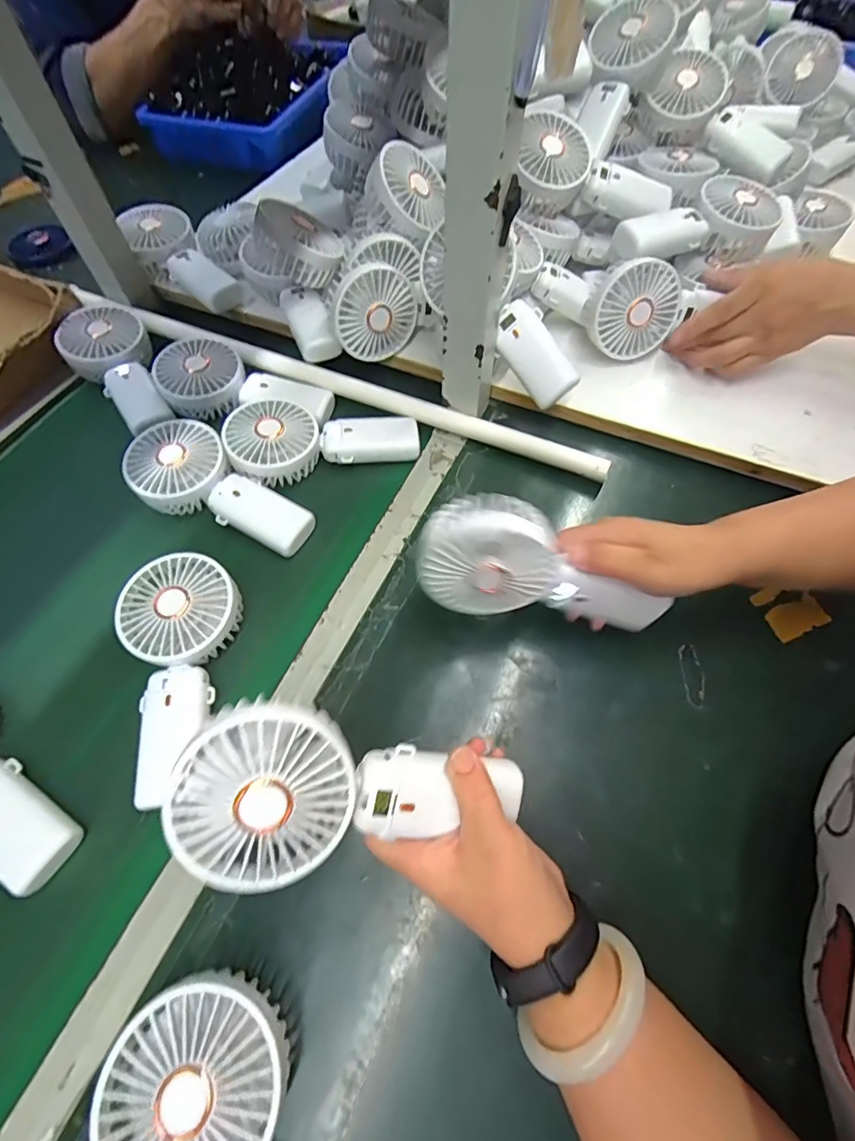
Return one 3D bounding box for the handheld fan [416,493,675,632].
[{"bbox_3d":[0.086,-0.004,0.348,0.186,0.084,0.042,6,40,-8],"label":"handheld fan"}]

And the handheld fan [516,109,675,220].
[{"bbox_3d":[0.164,-0.403,0.518,0.167,0.042,0.081,23,86,-12],"label":"handheld fan"}]

